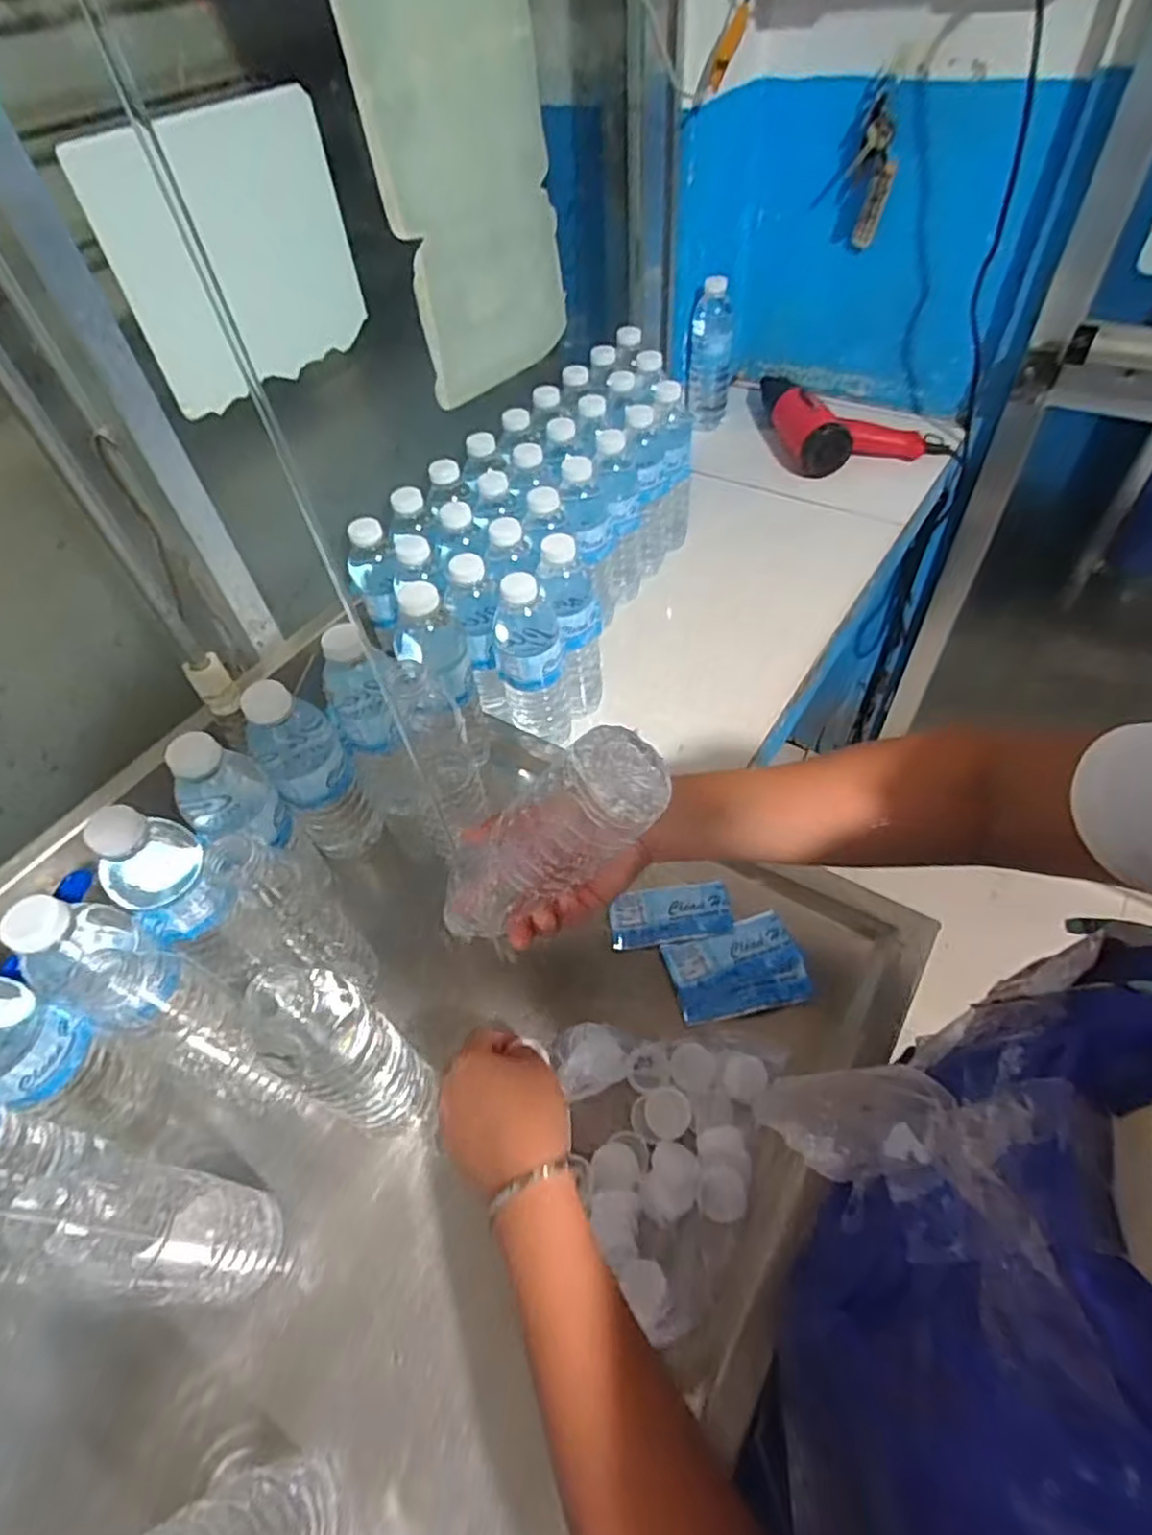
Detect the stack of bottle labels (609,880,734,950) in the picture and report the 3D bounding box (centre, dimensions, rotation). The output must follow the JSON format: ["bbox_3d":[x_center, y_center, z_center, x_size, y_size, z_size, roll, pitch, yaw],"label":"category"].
[{"bbox_3d":[0.077,0.121,0.571,0.098,0.006,0.047,-7,51,0],"label":"stack of bottle labels"}]

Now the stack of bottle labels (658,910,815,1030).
[{"bbox_3d":[0.126,0.157,0.546,0.102,0.007,0.073,-12,52,-4],"label":"stack of bottle labels"}]

